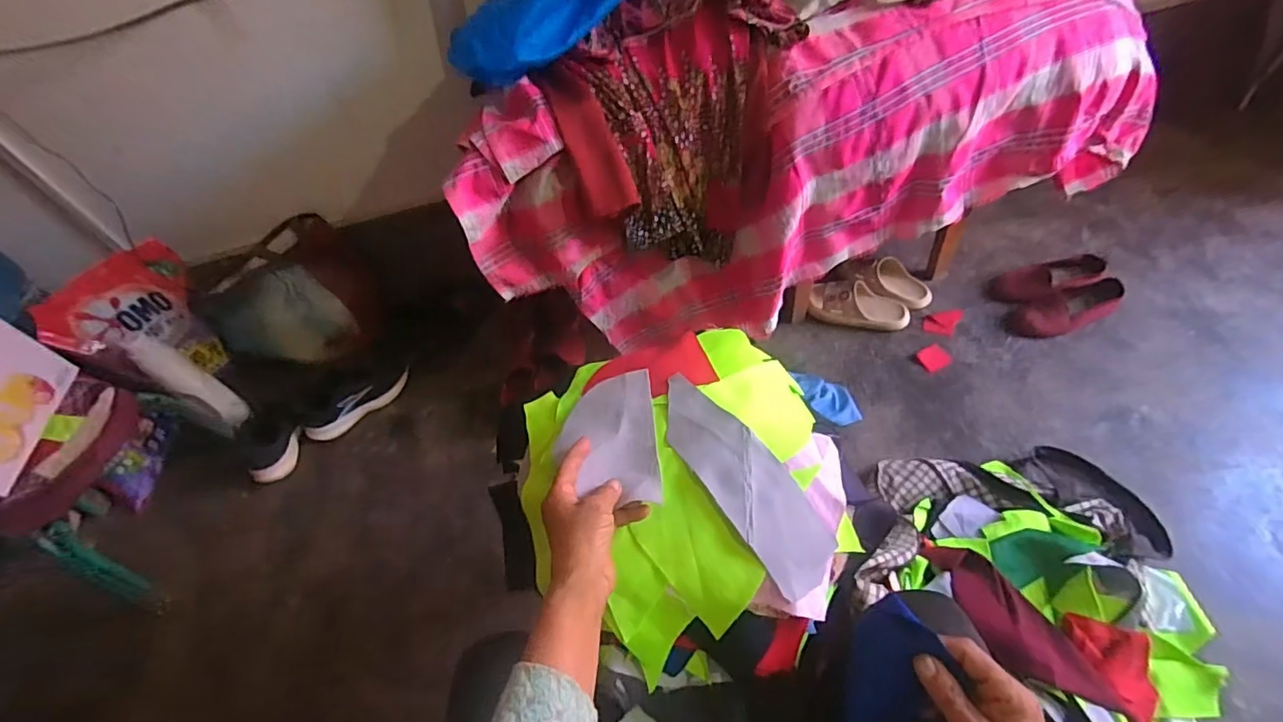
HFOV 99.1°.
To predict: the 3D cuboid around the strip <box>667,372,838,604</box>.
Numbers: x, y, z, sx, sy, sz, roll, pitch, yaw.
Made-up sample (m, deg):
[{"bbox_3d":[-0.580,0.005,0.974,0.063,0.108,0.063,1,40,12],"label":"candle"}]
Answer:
[{"bbox_3d":[0.090,0.107,0.519,0.076,0.047,0.221,-34,55,-17],"label":"strip"}]

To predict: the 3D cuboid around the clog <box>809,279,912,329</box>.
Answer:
[{"bbox_3d":[0.471,-0.122,1.185,0.209,0.057,0.092,10,53,14],"label":"clog"}]

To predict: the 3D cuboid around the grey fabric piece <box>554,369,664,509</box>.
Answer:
[{"bbox_3d":[-0.035,0.075,0.543,0.097,0.005,0.149,-7,49,2],"label":"grey fabric piece"}]

